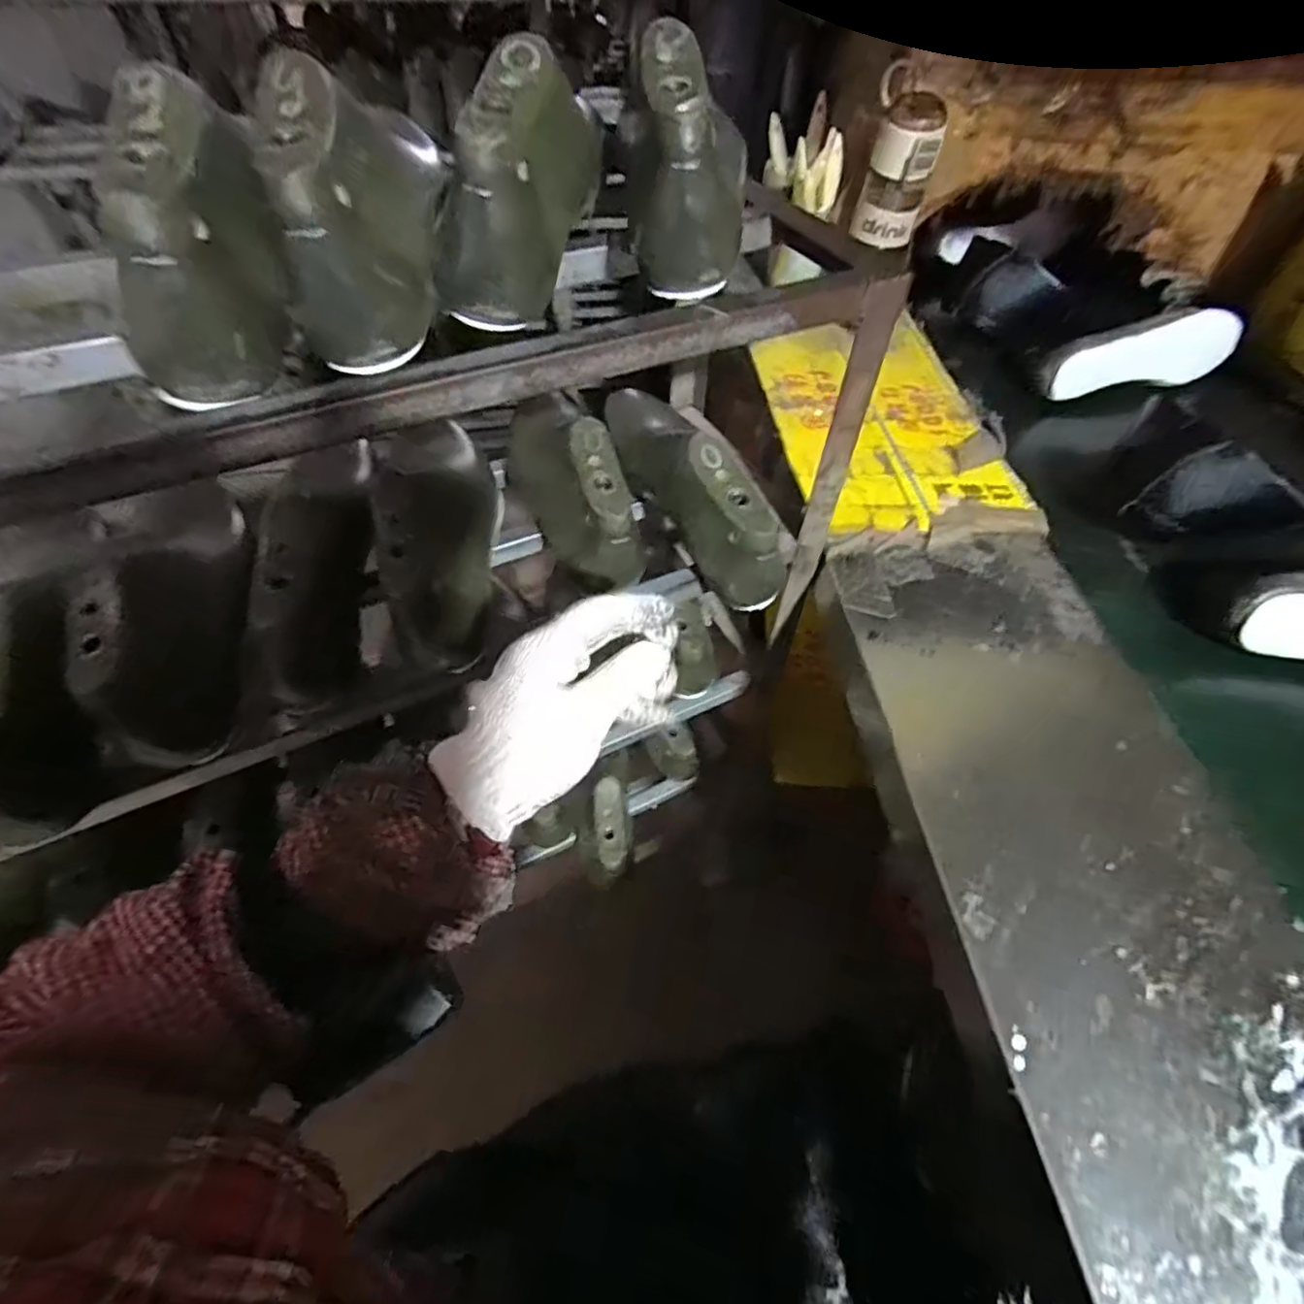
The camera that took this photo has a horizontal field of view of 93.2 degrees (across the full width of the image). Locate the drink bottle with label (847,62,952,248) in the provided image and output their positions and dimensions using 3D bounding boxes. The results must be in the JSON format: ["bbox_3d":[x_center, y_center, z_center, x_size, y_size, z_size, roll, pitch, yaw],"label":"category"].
[{"bbox_3d":[0.272,-0.534,0.681,0.072,0.133,0.082,8,55,6],"label":"drink bottle with label"}]

